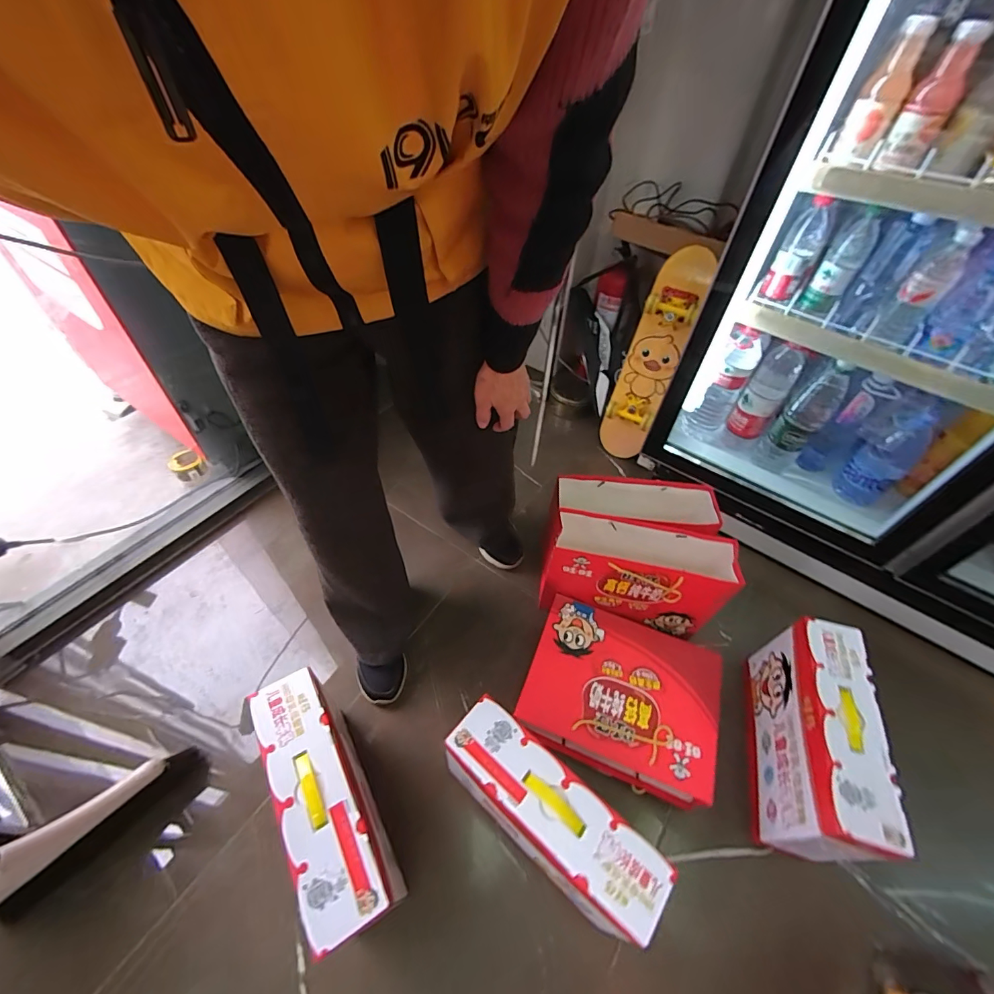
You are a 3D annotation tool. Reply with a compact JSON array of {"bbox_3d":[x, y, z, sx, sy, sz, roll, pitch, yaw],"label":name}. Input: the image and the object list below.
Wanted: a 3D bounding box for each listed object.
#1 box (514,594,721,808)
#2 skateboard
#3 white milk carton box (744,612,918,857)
[{"bbox_3d":[0.238,0.385,0.873,0.350,0.100,0.285,18,50,12],"label":"box"},{"bbox_3d":[0.418,-0.368,1.210,0.142,0.562,0.097,26,31,17],"label":"skateboard"},{"bbox_3d":[0.542,0.424,0.775,0.094,0.258,0.331,16,50,10],"label":"white milk carton box"}]

